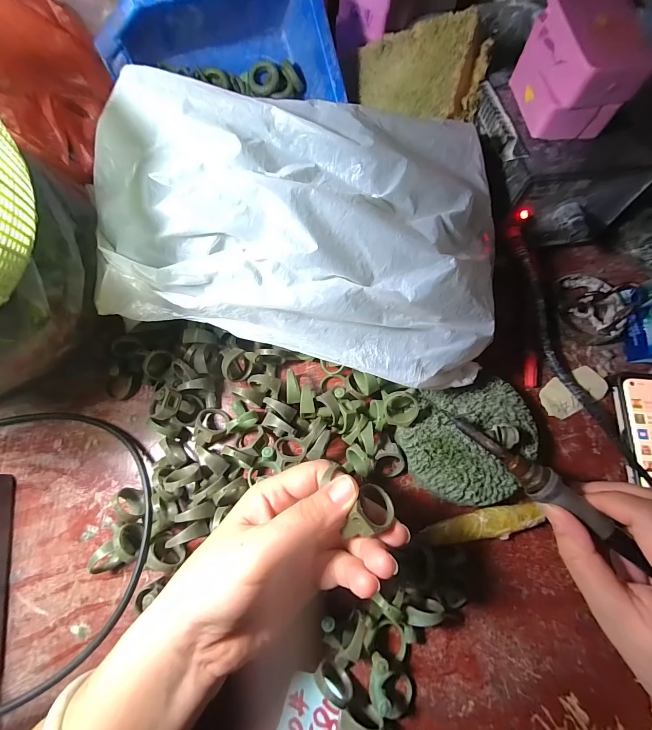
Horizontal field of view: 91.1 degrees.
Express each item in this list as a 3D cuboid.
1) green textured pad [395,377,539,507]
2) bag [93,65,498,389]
[{"bbox_3d":[0.109,0.059,0.245,0.101,0.019,0.086,-9,74,-4],"label":"green textured pad"},{"bbox_3d":[-0.017,-0.093,0.209,0.277,0.082,0.171,9,73,2],"label":"bag"}]

